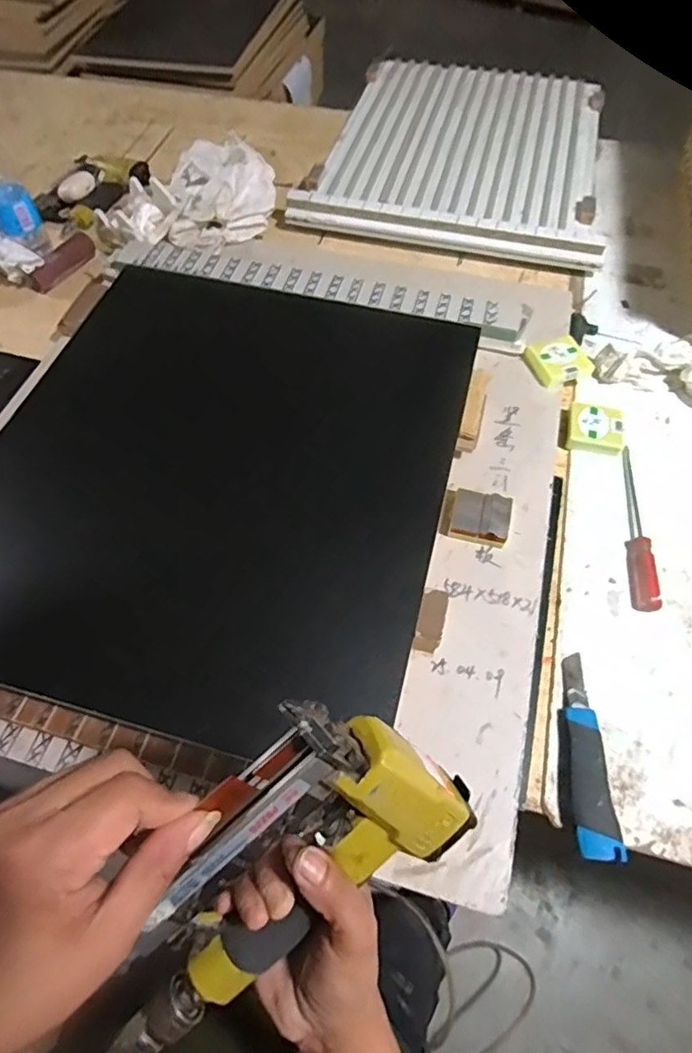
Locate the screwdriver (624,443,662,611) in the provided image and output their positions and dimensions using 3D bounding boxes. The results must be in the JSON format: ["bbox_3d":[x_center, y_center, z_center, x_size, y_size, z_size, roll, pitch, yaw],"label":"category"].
[{"bbox_3d":[0.337,-0.002,0.634,0.026,0.022,0.208,9,61,6],"label":"screwdriver"}]

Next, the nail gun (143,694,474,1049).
[{"bbox_3d":[-0.043,0.185,0.303,0.213,0.137,0.057,-49,29,6],"label":"nail gun"}]

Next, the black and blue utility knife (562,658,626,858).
[{"bbox_3d":[0.227,0.205,0.511,0.039,0.021,0.176,5,61,4],"label":"black and blue utility knife"}]

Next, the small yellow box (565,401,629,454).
[{"bbox_3d":[0.319,-0.124,0.699,0.073,0.022,0.065,13,62,8],"label":"small yellow box"}]

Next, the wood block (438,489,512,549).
[{"bbox_3d":[0.145,-0.011,0.614,0.073,0.015,0.058,12,62,8],"label":"wood block"}]

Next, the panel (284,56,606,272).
[{"bbox_3d":[0.216,-0.711,1.019,0.495,0.031,0.624,12,62,8],"label":"panel"}]

